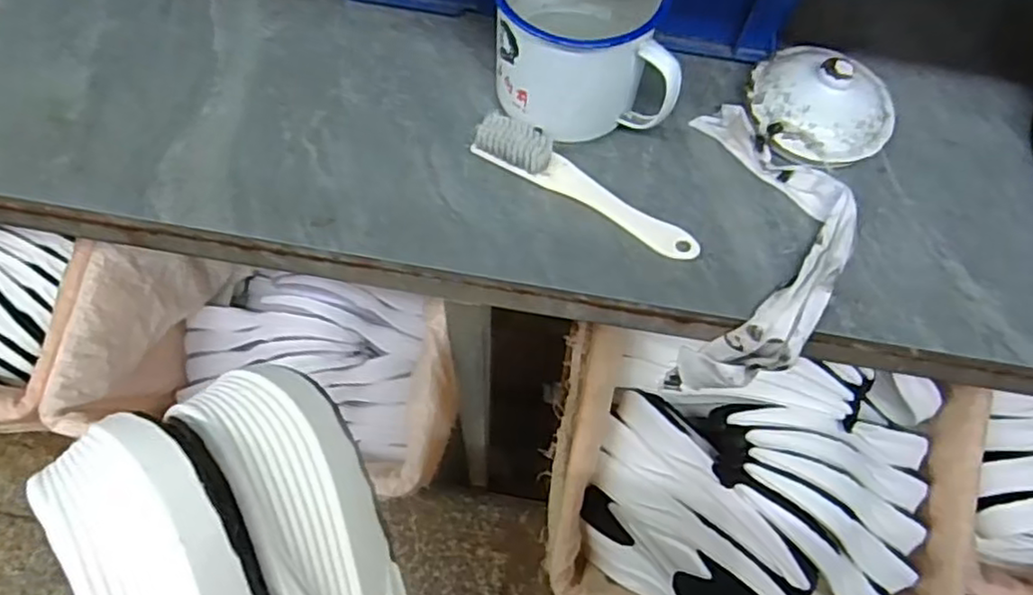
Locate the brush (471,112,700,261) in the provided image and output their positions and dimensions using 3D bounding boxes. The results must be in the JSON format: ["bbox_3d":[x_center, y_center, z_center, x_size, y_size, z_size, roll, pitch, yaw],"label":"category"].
[{"bbox_3d":[0.046,-0.074,0.440,0.161,0.026,0.031,30,65,12],"label":"brush"}]

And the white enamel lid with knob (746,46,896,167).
[{"bbox_3d":[0.208,-0.135,0.466,0.097,0.050,0.089,1,62,-3],"label":"white enamel lid with knob"}]

